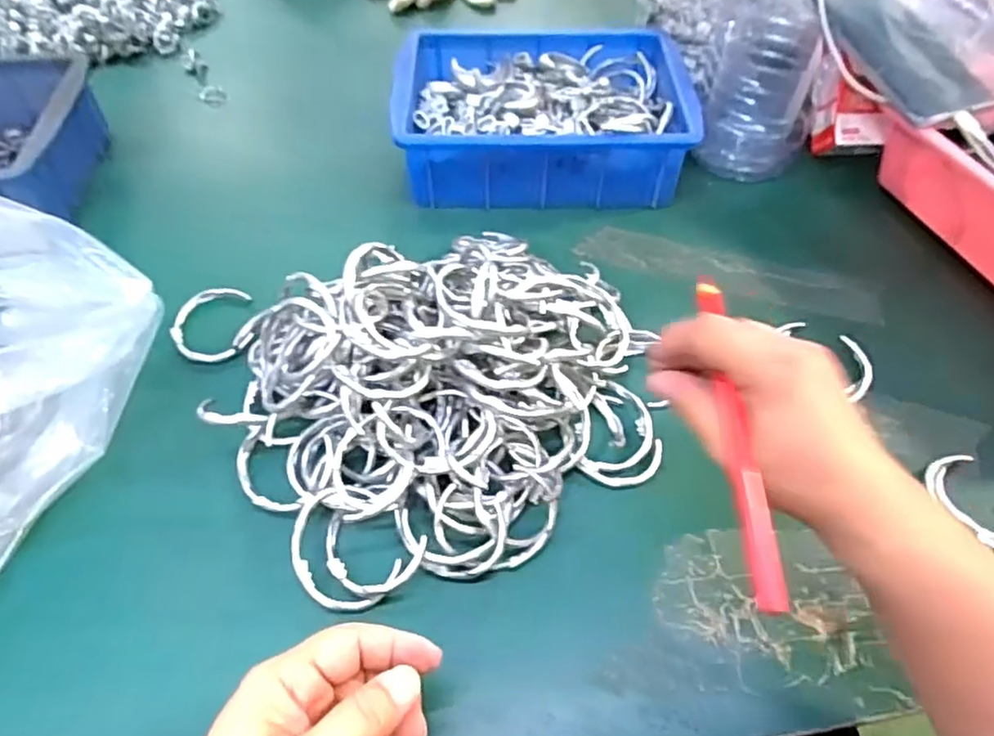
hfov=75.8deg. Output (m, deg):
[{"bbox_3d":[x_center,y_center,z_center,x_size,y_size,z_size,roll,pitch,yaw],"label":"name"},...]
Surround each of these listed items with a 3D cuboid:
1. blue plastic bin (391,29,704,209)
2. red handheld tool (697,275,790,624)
[{"bbox_3d":[0.038,-0.225,0.568,0.246,0.080,0.179,1,51,0],"label":"blue plastic bin"},{"bbox_3d":[0.107,0.023,0.282,0.013,0.010,0.159,1,59,-1],"label":"red handheld tool"}]

